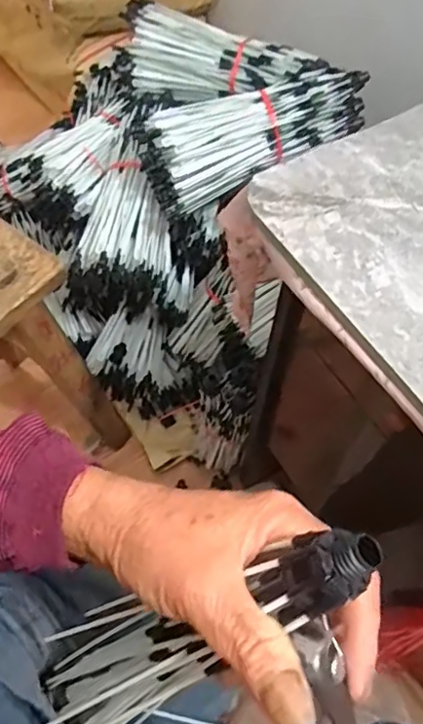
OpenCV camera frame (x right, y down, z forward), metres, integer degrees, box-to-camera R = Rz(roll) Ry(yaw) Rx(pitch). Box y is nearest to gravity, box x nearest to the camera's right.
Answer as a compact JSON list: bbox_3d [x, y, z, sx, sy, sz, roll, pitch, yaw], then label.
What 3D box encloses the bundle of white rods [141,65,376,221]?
[{"bbox_3d":[0.060,-0.323,0.816,0.315,0.127,0.097,-16,62,-14],"label":"bundle of white rods"}]

